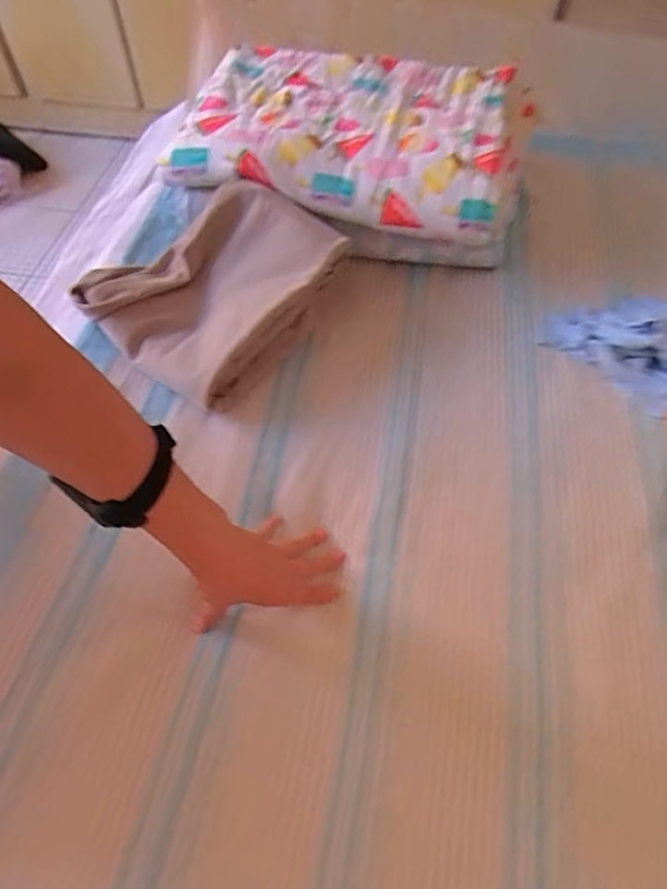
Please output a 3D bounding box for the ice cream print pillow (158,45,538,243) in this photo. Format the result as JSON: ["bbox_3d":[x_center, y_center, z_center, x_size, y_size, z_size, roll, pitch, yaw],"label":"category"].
[{"bbox_3d":[0.035,-0.482,0.862,0.485,0.089,0.365,9,57,5],"label":"ice cream print pillow"}]

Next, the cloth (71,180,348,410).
[{"bbox_3d":[-0.159,-0.218,0.759,0.231,0.067,0.298,38,77,7],"label":"cloth"}]

